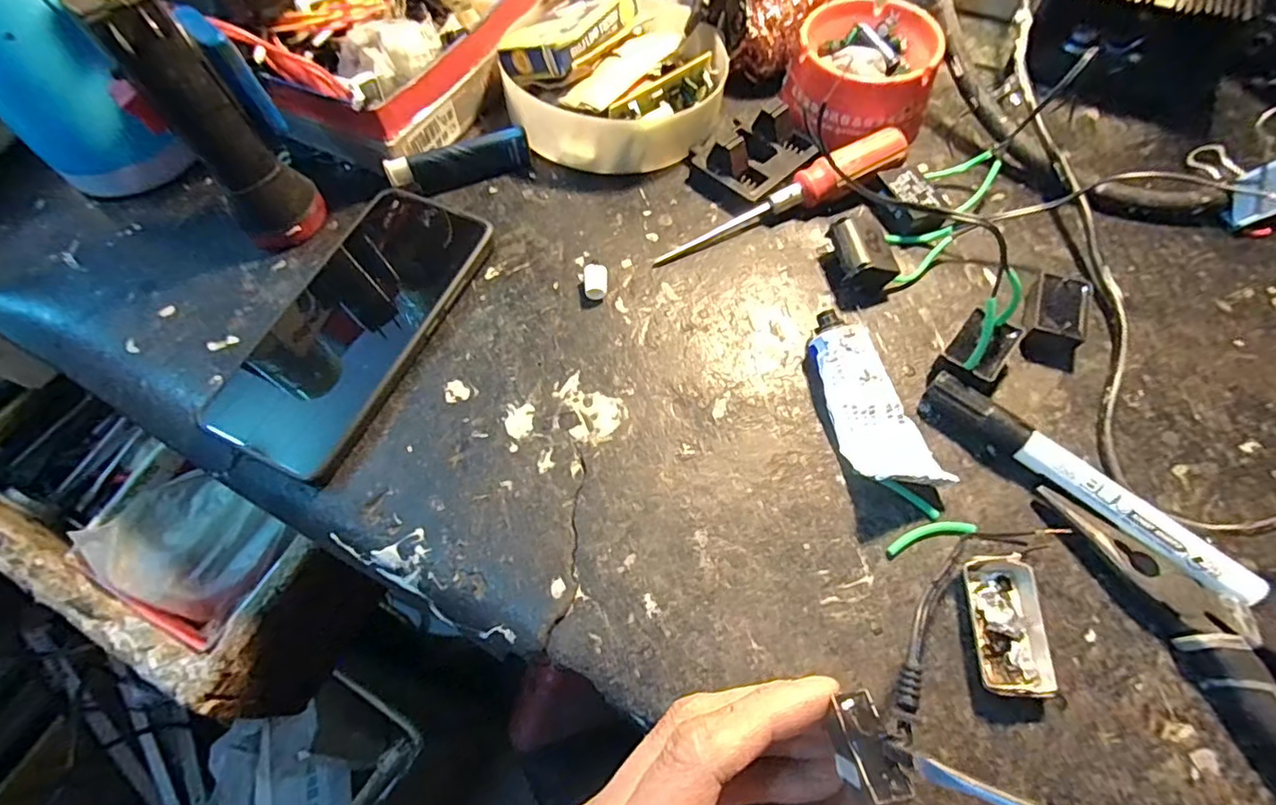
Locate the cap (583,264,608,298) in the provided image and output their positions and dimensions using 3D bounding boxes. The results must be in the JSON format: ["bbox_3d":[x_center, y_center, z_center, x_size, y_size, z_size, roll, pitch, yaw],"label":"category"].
[{"bbox_3d":[-0.022,-0.062,0.302,0.012,0.011,0.015,-2,64,1],"label":"cap"}]

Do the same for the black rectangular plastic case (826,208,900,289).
[{"bbox_3d":[0.115,-0.076,0.301,0.027,0.022,0.038,-9,64,-2],"label":"black rectangular plastic case"}]

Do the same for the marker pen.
[{"bbox_3d":[0.186,0.034,0.248,0.016,0.016,0.136,-42,70,-17],"label":"marker pen"}]

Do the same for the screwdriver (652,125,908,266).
[{"bbox_3d":[0.078,-0.113,0.318,0.149,0.025,0.020,-21,65,-8],"label":"screwdriver"}]

